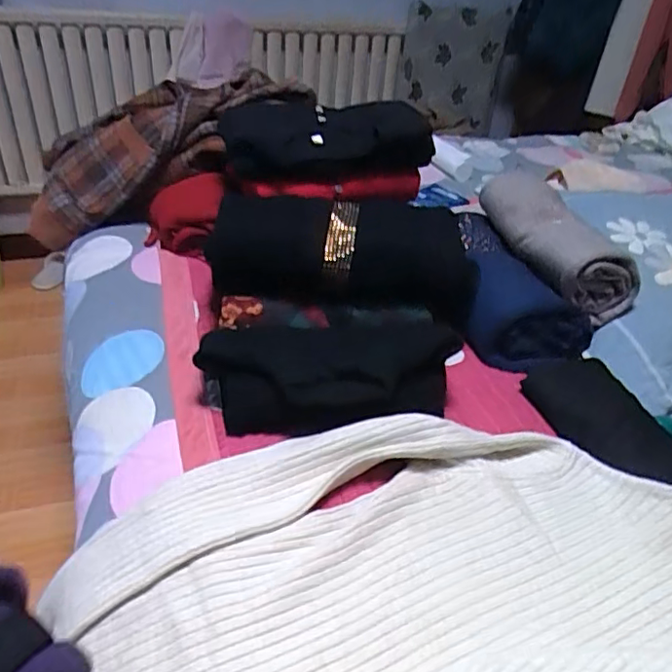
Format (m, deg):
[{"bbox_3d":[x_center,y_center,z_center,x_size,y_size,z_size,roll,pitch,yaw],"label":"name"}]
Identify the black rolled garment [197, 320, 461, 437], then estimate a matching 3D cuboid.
[{"bbox_3d":[-0.009,0.034,0.624,0.261,0.066,0.133,-1,39,-7],"label":"black rolled garment"}]

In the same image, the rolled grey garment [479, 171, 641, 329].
[{"bbox_3d":[0.281,-0.134,0.779,0.097,0.088,0.255,-17,57,-23],"label":"rolled grey garment"}]

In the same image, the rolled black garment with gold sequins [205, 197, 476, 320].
[{"bbox_3d":[0.004,-0.114,0.730,0.314,0.103,0.143,4,37,-3],"label":"rolled black garment with gold sequins"}]

